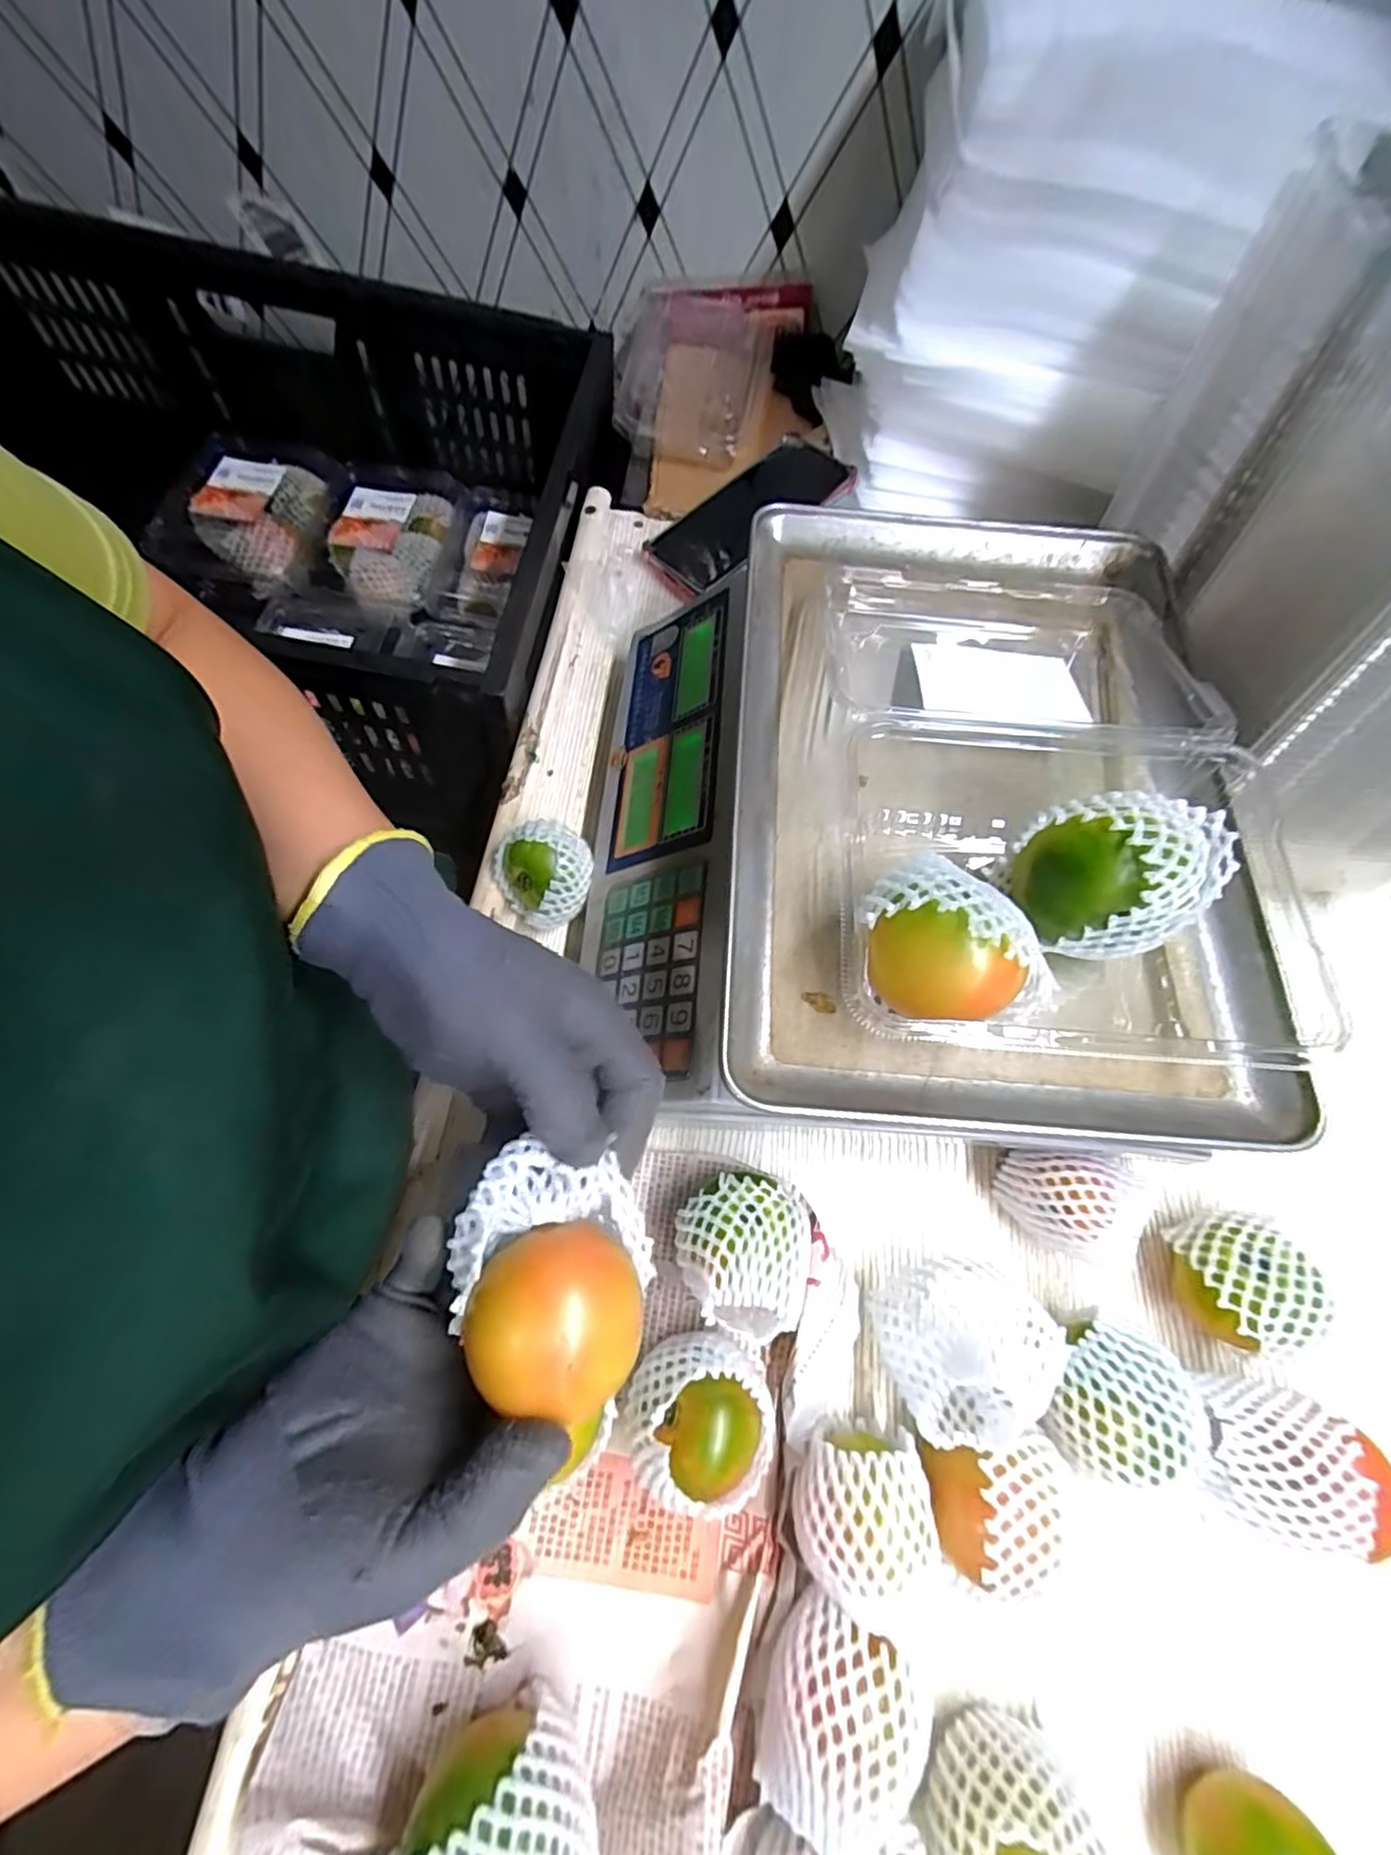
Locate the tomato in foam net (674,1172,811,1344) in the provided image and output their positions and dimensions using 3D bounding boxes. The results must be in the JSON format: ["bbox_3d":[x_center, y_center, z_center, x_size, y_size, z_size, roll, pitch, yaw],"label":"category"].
[{"bbox_3d":[0.021,0.151,0.308,0.061,0.062,0.063,1,68,-2],"label":"tomato in foam net"}]

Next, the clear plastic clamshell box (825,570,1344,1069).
[{"bbox_3d":[0.149,-0.075,0.282,0.166,0.051,0.277,-1,68,-3],"label":"clear plastic clamshell box"}]

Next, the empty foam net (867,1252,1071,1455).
[{"bbox_3d":[0.120,0.188,0.298,0.069,0.068,0.067,1,68,-2],"label":"empty foam net"}]

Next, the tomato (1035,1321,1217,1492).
[{"bbox_3d":[0.186,0.211,0.293,0.063,0.056,0.063,19,68,6],"label":"tomato"}]

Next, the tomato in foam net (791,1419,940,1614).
[{"bbox_3d":[0.068,0.239,0.271,0.055,0.047,0.056,1,68,-2],"label":"tomato in foam net"}]

